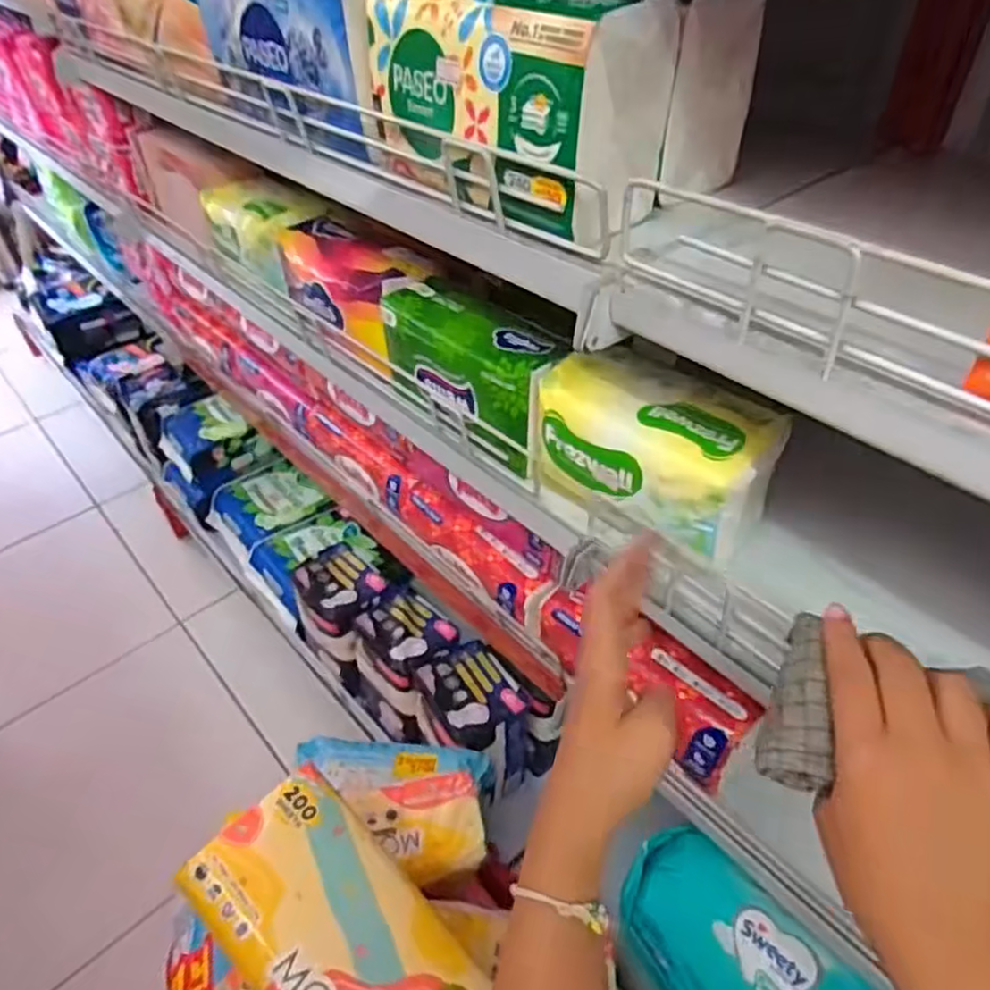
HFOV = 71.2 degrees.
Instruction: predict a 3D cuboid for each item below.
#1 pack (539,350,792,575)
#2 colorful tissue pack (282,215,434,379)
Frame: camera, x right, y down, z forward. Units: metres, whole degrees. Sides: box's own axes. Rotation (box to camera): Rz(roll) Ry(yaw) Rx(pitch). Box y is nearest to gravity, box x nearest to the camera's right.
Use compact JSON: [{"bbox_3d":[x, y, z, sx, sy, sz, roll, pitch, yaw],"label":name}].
[{"bbox_3d":[0.105,-0.028,0.472,0.151,0.085,0.085,33,53,32],"label":"pack"},{"bbox_3d":[-0.130,-0.194,0.658,0.078,0.075,0.193,-35,52,-30],"label":"colorful tissue pack"}]

